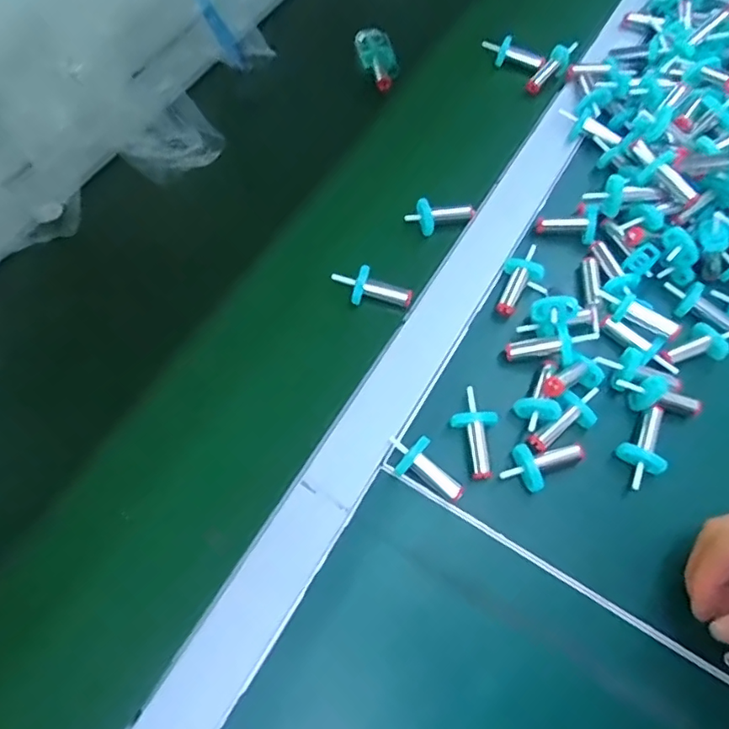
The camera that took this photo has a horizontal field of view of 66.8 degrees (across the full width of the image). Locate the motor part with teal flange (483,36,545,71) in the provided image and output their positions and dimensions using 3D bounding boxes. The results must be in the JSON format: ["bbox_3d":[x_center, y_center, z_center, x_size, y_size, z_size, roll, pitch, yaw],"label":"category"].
[{"bbox_3d":[0.146,-0.305,0.544,0.061,0.018,0.019,20,69,9],"label":"motor part with teal flange"}]

